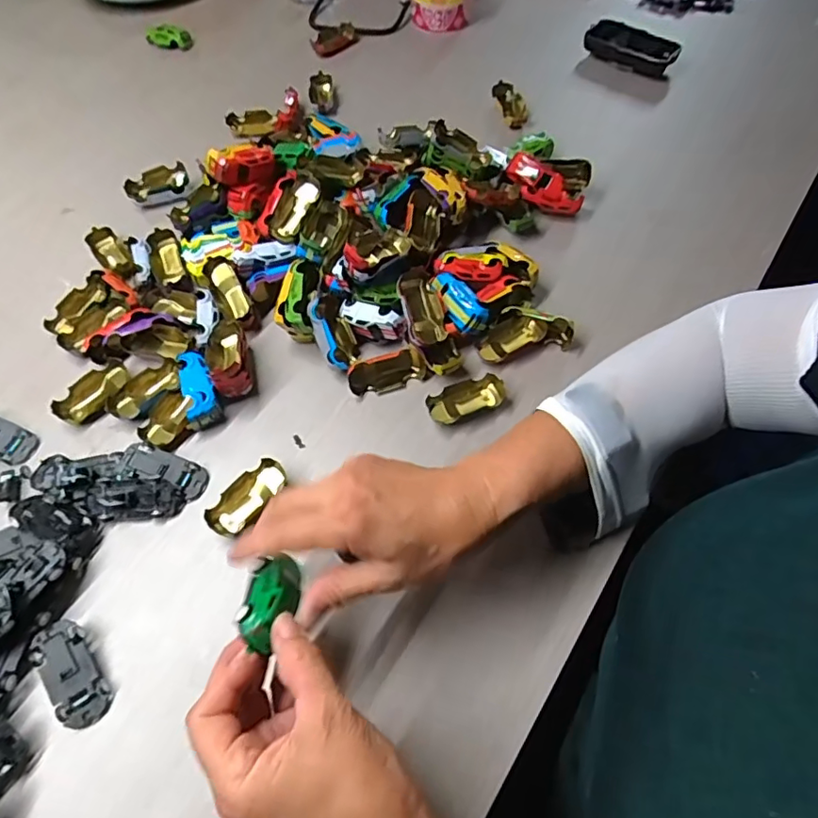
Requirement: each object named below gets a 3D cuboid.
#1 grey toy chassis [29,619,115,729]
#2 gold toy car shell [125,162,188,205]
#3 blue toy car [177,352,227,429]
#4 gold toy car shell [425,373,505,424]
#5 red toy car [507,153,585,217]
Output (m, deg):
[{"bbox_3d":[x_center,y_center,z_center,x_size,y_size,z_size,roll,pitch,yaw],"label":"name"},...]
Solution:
[{"bbox_3d":[-0.220,0.172,0.353,0.032,0.009,0.067,-31,78,-15],"label":"grey toy chassis"},{"bbox_3d":[-0.270,-0.243,0.583,0.066,0.020,0.034,-18,62,-9],"label":"gold toy car shell"},{"bbox_3d":[-0.175,-0.019,0.453,0.026,0.027,0.069,-18,62,-9],"label":"blue toy car"},{"bbox_3d":[0.048,-0.008,0.447,0.064,0.015,0.028,-22,63,-11],"label":"gold toy car shell"},{"bbox_3d":[0.132,-0.219,0.535,0.080,0.028,0.024,39,68,1],"label":"red toy car"}]

